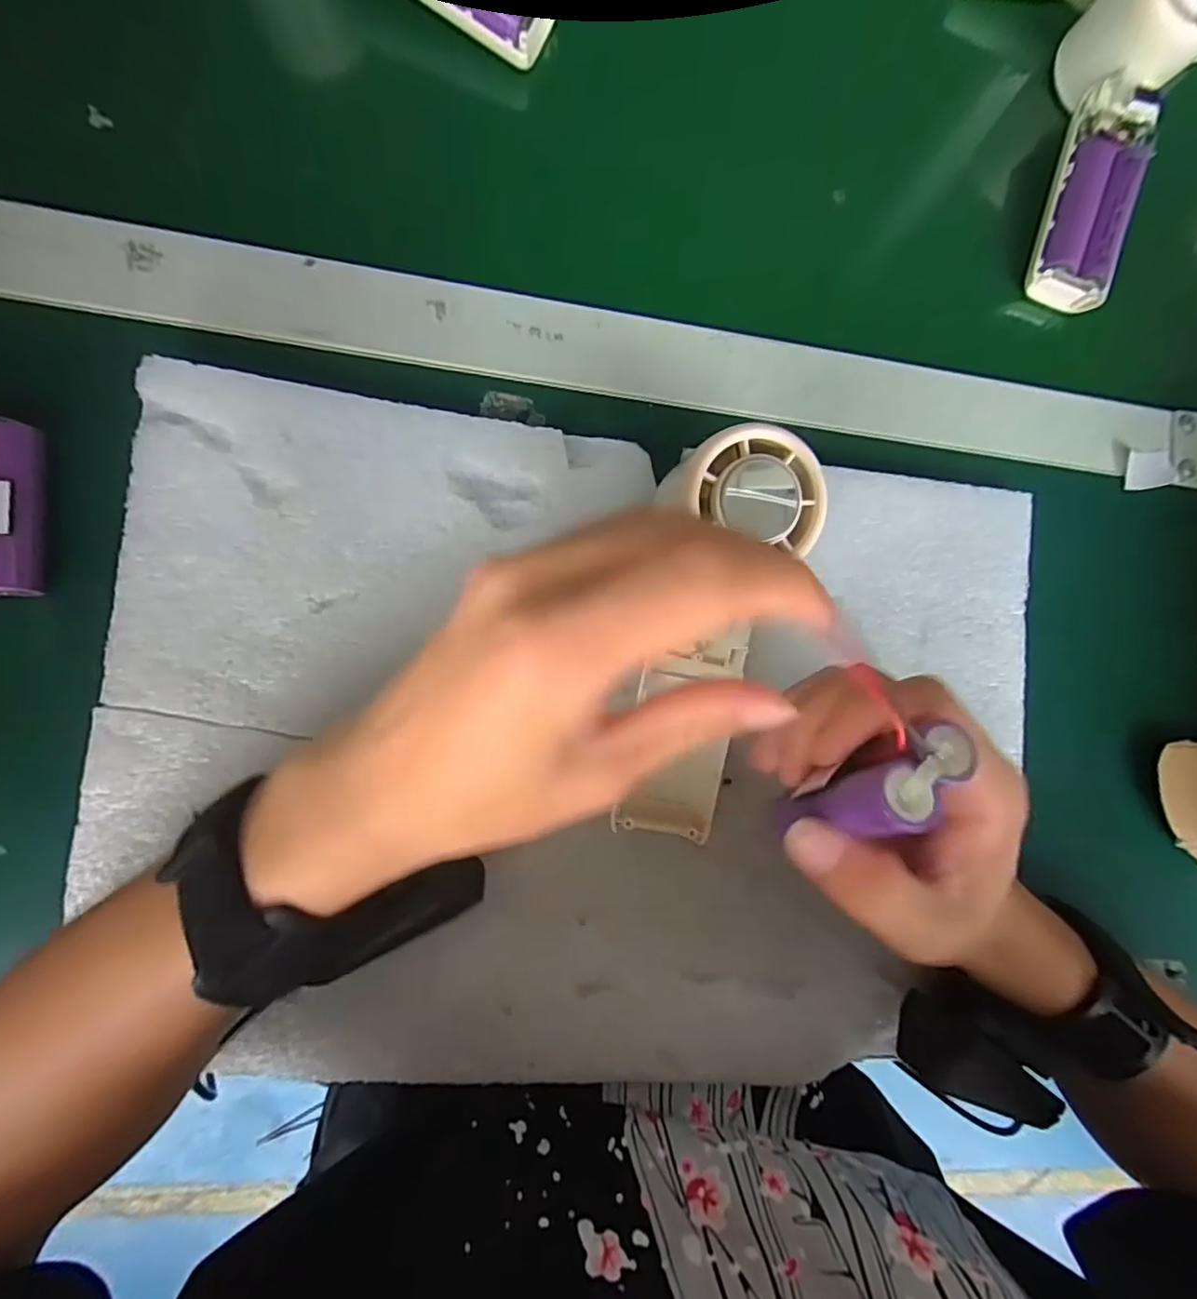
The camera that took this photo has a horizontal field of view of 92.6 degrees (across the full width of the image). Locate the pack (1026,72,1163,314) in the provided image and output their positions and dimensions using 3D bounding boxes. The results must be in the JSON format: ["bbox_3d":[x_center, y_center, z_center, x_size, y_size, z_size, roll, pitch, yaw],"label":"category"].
[{"bbox_3d":[0.255,-0.234,0.294,0.038,0.027,0.102,14,84,-5],"label":"pack"}]

